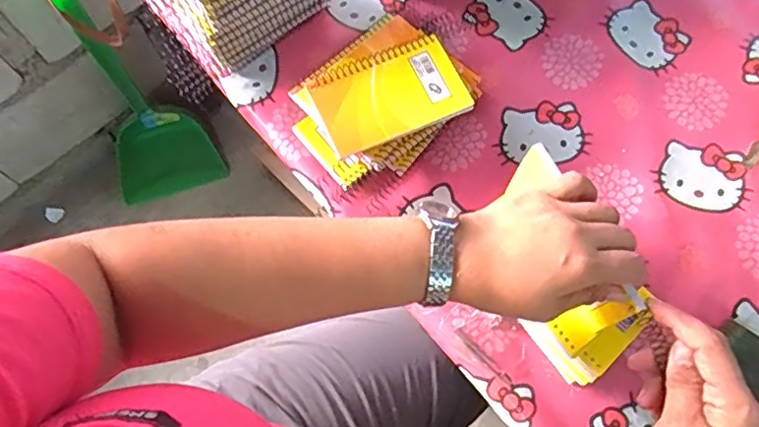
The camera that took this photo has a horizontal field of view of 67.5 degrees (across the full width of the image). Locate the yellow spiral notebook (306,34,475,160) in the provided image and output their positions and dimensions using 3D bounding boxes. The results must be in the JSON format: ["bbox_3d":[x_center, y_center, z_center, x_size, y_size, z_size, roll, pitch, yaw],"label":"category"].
[{"bbox_3d":[0.009,-0.108,0.512,0.131,0.012,0.083,-23,72,-7],"label":"yellow spiral notebook"}]

